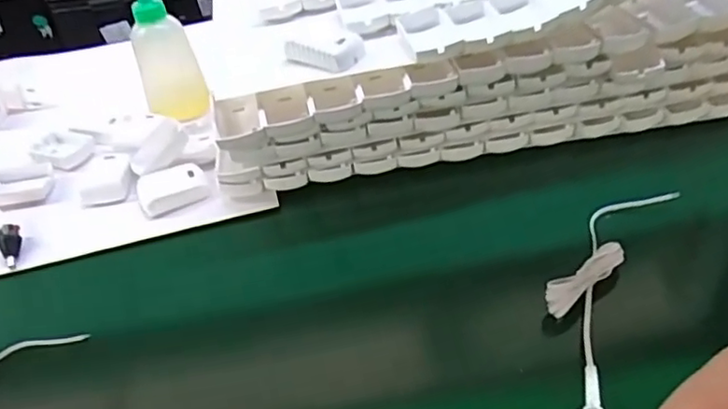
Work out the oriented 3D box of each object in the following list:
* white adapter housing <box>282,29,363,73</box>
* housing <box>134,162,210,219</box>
[{"bbox_3d":[-0.031,-0.128,0.508,0.055,0.020,0.041,25,46,24],"label":"white adapter housing"},{"bbox_3d":[-0.173,-0.014,0.570,0.059,0.022,0.044,-14,44,-17],"label":"housing"}]

